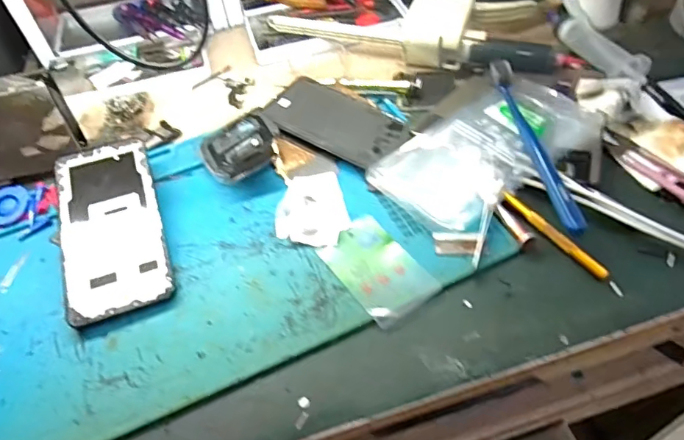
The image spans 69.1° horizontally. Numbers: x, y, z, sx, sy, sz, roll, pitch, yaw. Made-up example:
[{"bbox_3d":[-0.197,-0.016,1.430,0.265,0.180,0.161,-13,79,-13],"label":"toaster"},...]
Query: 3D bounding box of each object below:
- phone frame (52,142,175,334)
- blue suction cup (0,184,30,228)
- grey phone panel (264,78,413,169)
[{"bbox_3d":[-0.182,0.002,0.390,0.074,0.006,0.160,-17,58,-11],"label":"phone frame"},{"bbox_3d":[-0.284,-0.013,0.420,0.038,0.011,0.038,-2,52,3],"label":"blue suction cup"},{"bbox_3d":[-0.006,-0.090,0.458,0.131,0.009,0.075,30,58,21],"label":"grey phone panel"}]

